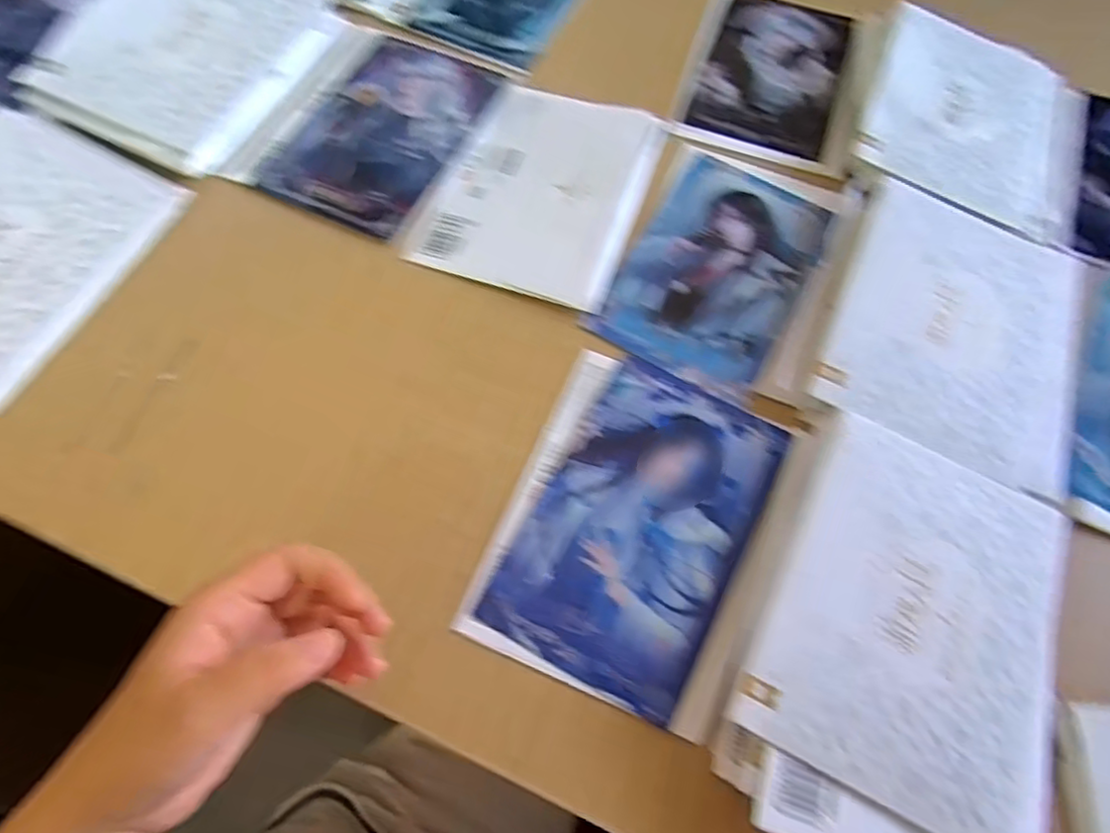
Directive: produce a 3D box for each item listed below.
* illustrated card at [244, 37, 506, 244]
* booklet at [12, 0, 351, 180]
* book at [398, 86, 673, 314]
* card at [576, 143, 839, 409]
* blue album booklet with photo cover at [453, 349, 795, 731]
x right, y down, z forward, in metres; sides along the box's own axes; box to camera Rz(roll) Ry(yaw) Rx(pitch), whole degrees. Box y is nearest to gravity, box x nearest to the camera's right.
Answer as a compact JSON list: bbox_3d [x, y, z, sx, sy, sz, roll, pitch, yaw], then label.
[{"bbox_3d":[-0.120,-0.202,0.455,0.109,0.006,0.170,23,66,10],"label":"illustrated card"},{"bbox_3d":[-0.254,-0.261,0.453,0.141,0.017,0.190,26,66,-4],"label":"booklet"},{"bbox_3d":[-0.007,-0.155,0.435,0.128,0.008,0.170,19,66,5],"label":"book"},{"bbox_3d":[0.105,-0.100,0.415,0.109,0.009,0.173,25,67,10],"label":"card"},{"bbox_3d":[0.041,0.054,0.344,0.122,0.005,0.174,23,66,8],"label":"blue album booklet with photo cover"}]

